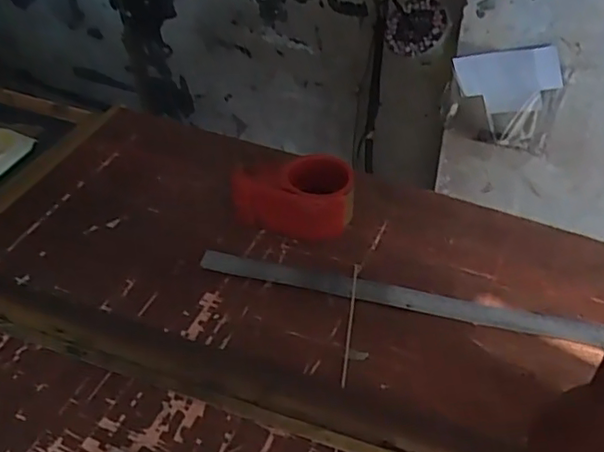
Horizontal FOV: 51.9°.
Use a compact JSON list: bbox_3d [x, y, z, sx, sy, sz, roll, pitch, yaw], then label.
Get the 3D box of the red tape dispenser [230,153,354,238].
[{"bbox_3d":[-0.010,-0.035,0.708,0.136,0.064,0.072,7,45,9],"label":"red tape dispenser"}]

